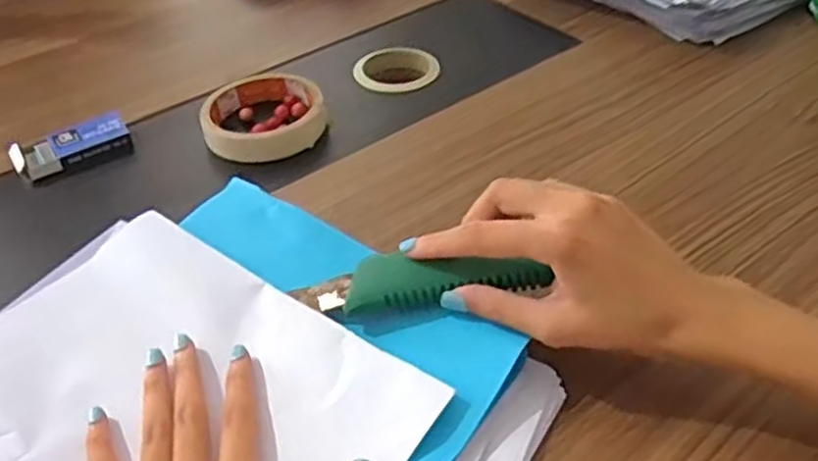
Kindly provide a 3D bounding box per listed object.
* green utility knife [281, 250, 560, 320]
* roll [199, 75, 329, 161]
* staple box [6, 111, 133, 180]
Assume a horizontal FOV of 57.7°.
[{"bbox_3d":[0.002,0.025,0.372,0.124,0.015,0.027,-7,40,11],"label":"green utility knife"},{"bbox_3d":[-0.107,-0.086,0.549,0.087,0.023,0.087,-12,42,-11],"label":"roll"},{"bbox_3d":[-0.239,-0.059,0.529,0.077,0.020,0.029,-25,46,-24],"label":"staple box"}]

